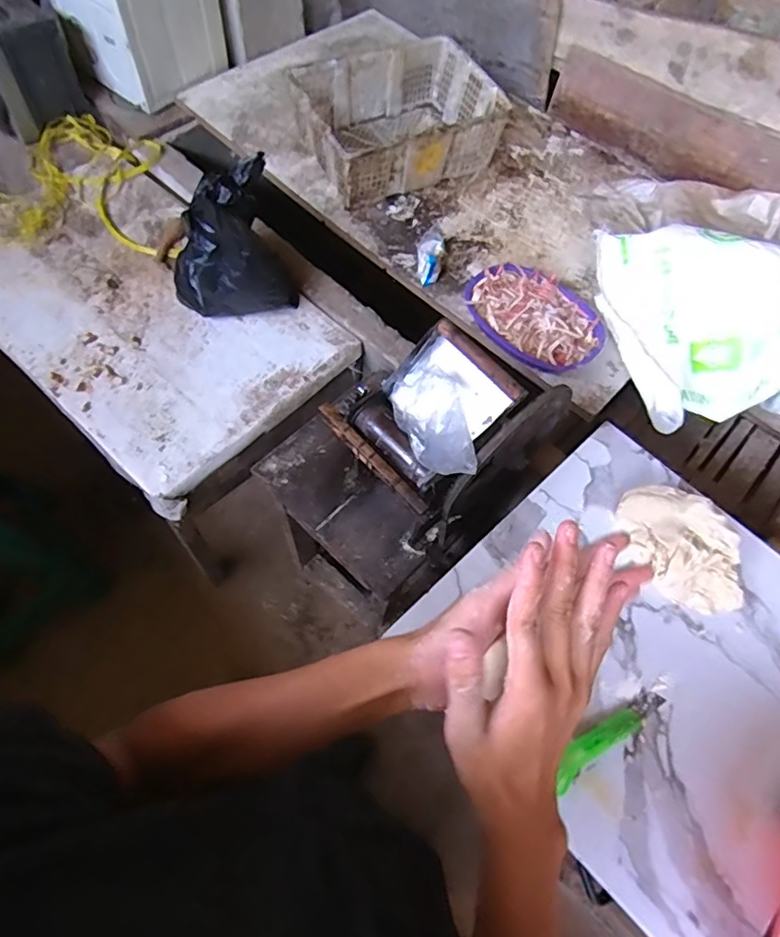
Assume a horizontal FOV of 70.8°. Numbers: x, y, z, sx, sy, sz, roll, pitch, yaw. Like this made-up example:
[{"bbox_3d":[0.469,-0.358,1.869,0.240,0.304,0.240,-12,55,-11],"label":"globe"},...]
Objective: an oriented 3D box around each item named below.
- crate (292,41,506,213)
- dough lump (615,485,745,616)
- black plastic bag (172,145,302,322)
[{"bbox_3d":[0.020,-0.893,1.410,0.504,0.154,0.350,-27,69,-17],"label":"crate"},{"bbox_3d":[0.402,0.109,0.752,0.195,0.059,0.133,40,67,14],"label":"dough lump"},{"bbox_3d":[-0.328,-0.452,1.114,0.239,0.277,0.196,-23,68,-15],"label":"black plastic bag"}]

